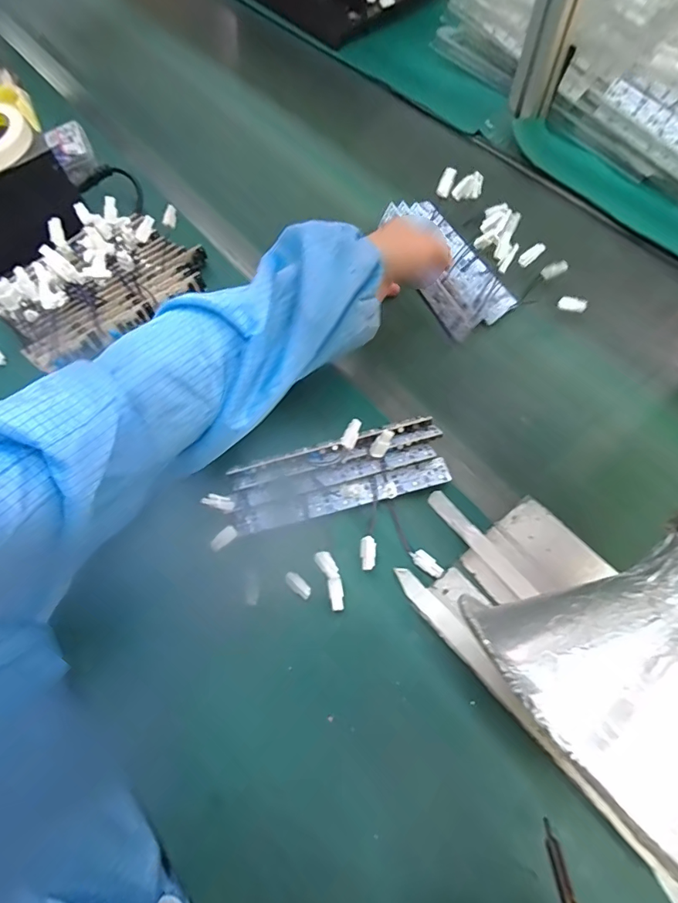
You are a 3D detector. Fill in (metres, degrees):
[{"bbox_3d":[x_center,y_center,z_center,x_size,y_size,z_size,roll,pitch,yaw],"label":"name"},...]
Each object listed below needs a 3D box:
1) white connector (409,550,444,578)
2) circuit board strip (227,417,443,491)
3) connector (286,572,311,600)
[{"bbox_3d":[0.073,0.093,0.376,0.029,0.009,0.013,37,71,17],"label":"white connector"},{"bbox_3d":[-0.003,0.001,0.412,0.188,0.009,0.022,-14,65,-4],"label":"circuit board strip"},{"bbox_3d":[-0.034,0.110,0.373,0.012,0.007,0.026,-43,92,-16],"label":"connector"}]

